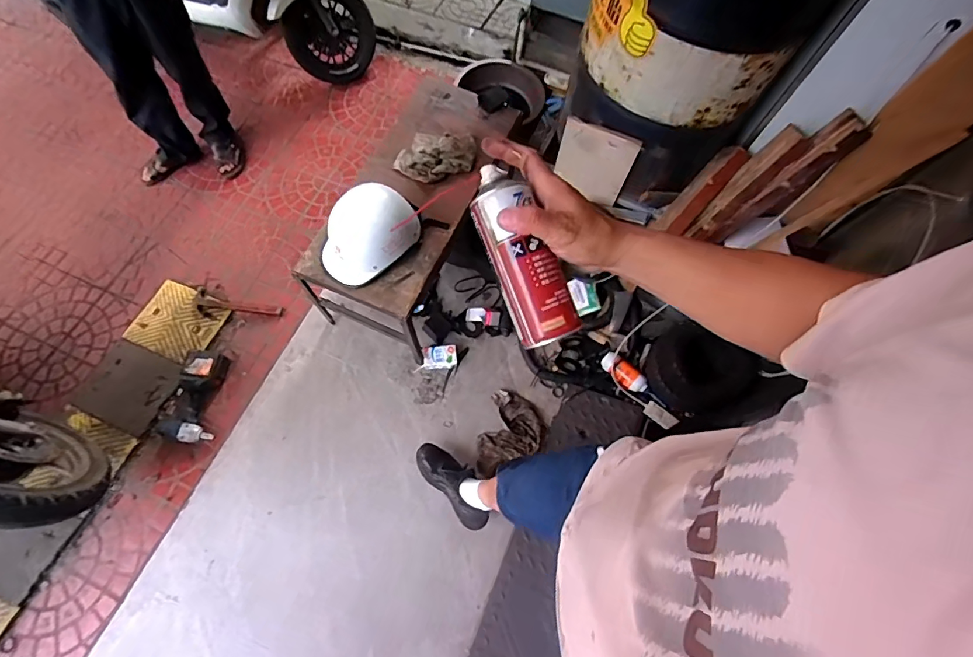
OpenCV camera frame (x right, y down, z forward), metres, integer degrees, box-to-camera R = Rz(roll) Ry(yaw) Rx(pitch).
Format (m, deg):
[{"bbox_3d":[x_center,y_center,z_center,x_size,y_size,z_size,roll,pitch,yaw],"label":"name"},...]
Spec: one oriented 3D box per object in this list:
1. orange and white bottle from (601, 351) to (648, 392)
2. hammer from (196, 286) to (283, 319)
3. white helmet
[{"bbox_3d":[0.450,0.146,1.524,0.067,0.067,0.162,-37,77,-16],"label":"orange and white bottle"},{"bbox_3d":[-0.865,-0.067,1.593,0.304,0.030,0.102,15,69,1],"label":"hammer"},{"bbox_3d":[-0.312,-0.246,1.207,0.180,0.151,0.252,36,71,9],"label":"white helmet"}]

